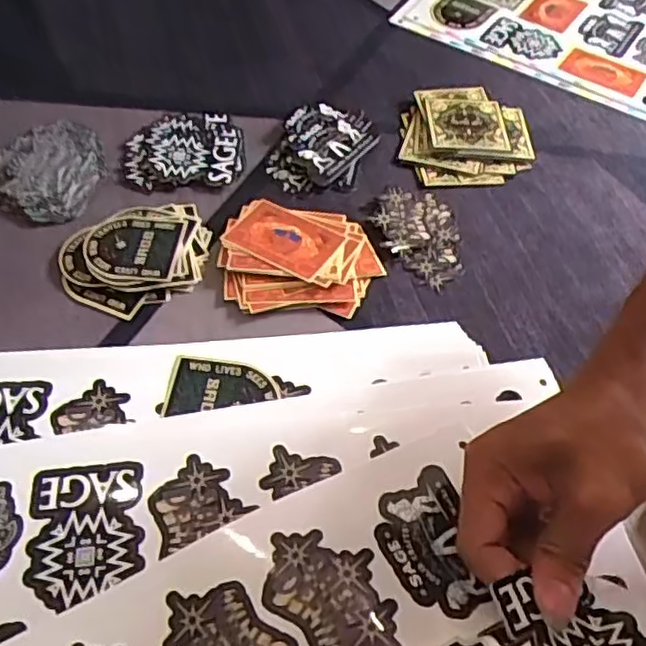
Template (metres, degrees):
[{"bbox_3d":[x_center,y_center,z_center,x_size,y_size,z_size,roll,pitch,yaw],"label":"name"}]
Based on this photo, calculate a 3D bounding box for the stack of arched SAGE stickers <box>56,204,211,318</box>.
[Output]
[{"bbox_3d":[-0.133,-0.051,0.480,0.107,0.010,0.085,-28,60,-21],"label":"stack of arched SAGE stickers"}]

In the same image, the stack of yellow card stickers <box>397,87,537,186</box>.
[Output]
[{"bbox_3d":[0.124,-0.167,0.576,0.110,0.012,0.112,-1,54,-4],"label":"stack of yellow card stickers"}]

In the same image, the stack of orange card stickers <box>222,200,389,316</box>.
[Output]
[{"bbox_3d":[-0.017,-0.051,0.484,0.112,0.009,0.095,2,54,-1],"label":"stack of orange card stickers"}]

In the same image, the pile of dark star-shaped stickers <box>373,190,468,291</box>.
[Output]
[{"bbox_3d":[0.074,-0.068,0.505,0.061,0.006,0.094,-6,55,-7],"label":"pile of dark star-shaped stickers"}]

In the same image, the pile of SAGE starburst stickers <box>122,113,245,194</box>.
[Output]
[{"bbox_3d":[-0.117,-0.145,0.549,0.100,0.008,0.085,-6,55,-7],"label":"pile of SAGE starburst stickers"}]

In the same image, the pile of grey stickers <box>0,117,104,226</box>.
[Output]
[{"bbox_3d":[-0.221,-0.128,0.526,0.097,0.013,0.111,17,55,9],"label":"pile of grey stickers"}]

